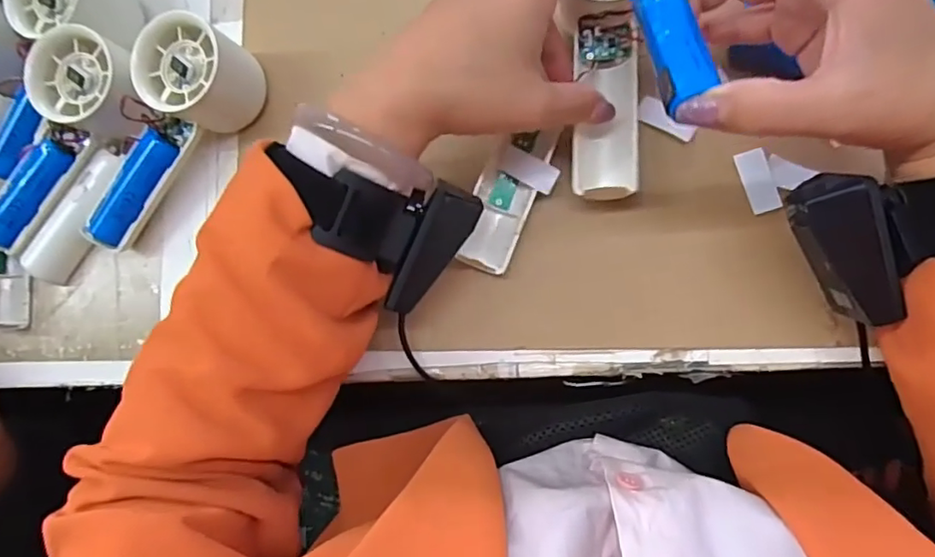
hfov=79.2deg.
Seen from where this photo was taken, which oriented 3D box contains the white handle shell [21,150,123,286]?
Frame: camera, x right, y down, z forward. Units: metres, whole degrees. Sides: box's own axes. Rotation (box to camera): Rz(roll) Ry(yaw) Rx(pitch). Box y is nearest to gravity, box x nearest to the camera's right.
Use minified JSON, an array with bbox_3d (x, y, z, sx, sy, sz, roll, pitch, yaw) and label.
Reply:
[{"bbox_3d":[-0.253,-0.039,0.365,0.023,0.016,0.092,34,89,11],"label":"white handle shell"}]

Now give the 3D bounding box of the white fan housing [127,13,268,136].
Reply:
[{"bbox_3d":[-0.163,-0.122,0.343,0.058,0.044,0.055,-1,83,8],"label":"white fan housing"}]

